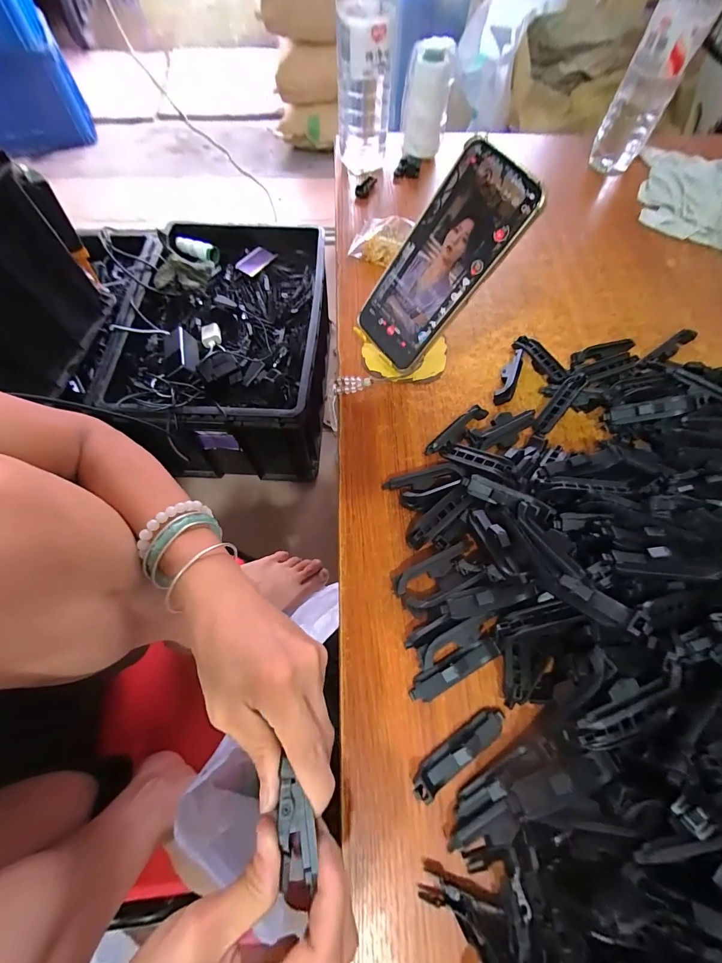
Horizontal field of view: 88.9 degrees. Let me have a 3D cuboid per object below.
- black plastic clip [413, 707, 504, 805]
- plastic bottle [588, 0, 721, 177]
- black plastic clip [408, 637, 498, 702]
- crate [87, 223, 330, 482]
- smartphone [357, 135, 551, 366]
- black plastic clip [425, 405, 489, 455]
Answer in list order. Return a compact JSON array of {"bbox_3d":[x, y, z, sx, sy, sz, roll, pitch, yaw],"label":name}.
[{"bbox_3d":[0.067,0.181,0.247,0.076,0.017,0.018,-30,68,-15],"label":"black plastic clip"},{"bbox_3d":[0.389,-0.543,0.489,0.070,0.248,0.057,28,67,13],"label":"plastic bottle"},{"bbox_3d":[0.068,0.137,0.268,0.070,0.016,0.017,-26,67,-13],"label":"black plastic clip"},{"bbox_3d":[-0.314,-0.331,0.959,0.435,0.308,0.584,3,65,1],"label":"crate"},{"bbox_3d":[0.065,-0.181,0.315,0.076,0.166,0.007,53,36,14],"label":"smartphone"},{"bbox_3d":[0.092,-0.048,0.355,0.019,0.016,0.072,41,70,18],"label":"black plastic clip"}]

